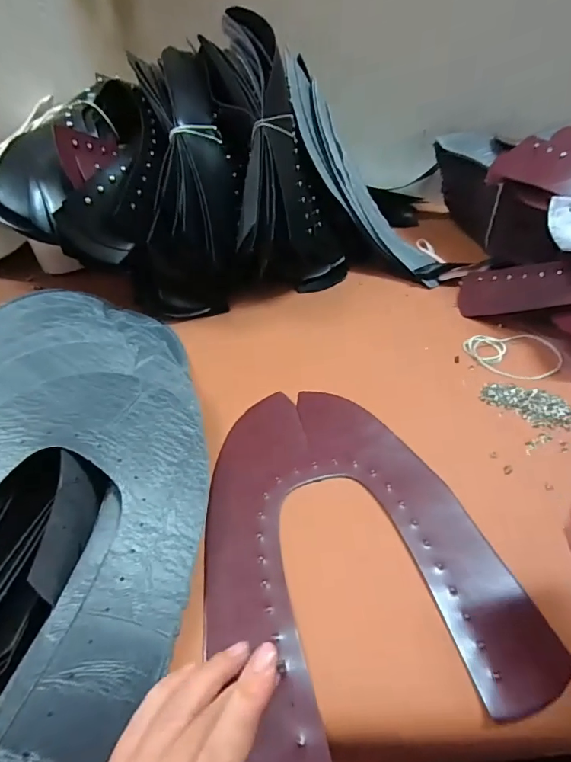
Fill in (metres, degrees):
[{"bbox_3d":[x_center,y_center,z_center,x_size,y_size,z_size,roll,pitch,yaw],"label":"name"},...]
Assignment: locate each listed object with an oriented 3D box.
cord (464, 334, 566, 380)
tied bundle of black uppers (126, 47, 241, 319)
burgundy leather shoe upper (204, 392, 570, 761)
[{"bbox_3d":[0.242,-0.027,0.475,0.097,0.010,0.063,-2,52,-4],"label":"cord"},{"bbox_3d":[-0.105,-0.207,0.464,0.109,0.095,0.272,-1,89,-5],"label":"tied bundle of black uppers"},{"bbox_3d":[0.042,0.107,0.325,0.202,0.009,0.256,-9,46,-13],"label":"burgundy leather shoe upper"}]

